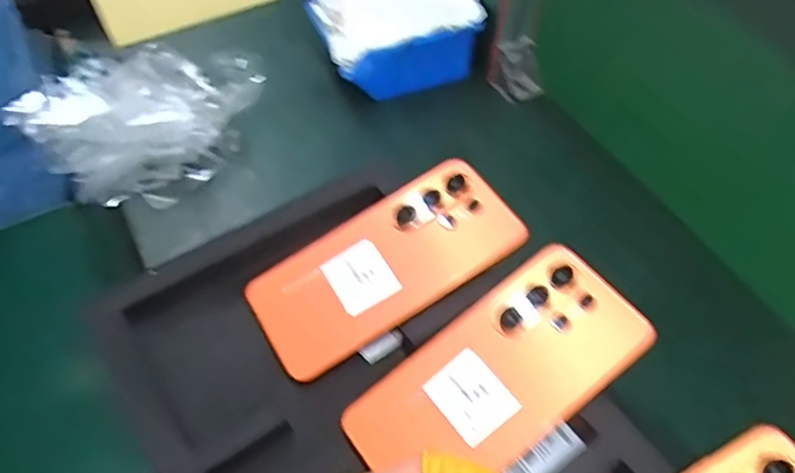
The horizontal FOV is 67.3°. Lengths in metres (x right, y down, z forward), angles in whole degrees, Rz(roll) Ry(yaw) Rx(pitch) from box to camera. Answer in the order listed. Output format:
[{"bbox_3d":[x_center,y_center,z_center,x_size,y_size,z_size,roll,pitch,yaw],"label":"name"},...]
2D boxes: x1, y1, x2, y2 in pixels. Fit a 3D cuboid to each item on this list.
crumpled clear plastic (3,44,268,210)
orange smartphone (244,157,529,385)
[{"bbox_3d":[-0.231,-0.113,0.536,0.185,0.048,0.176,2,53,-2],"label":"crumpled clear plastic"},{"bbox_3d":[-0.009,0.016,0.380,0.168,0.009,0.081,-32,60,-8],"label":"orange smartphone"}]

